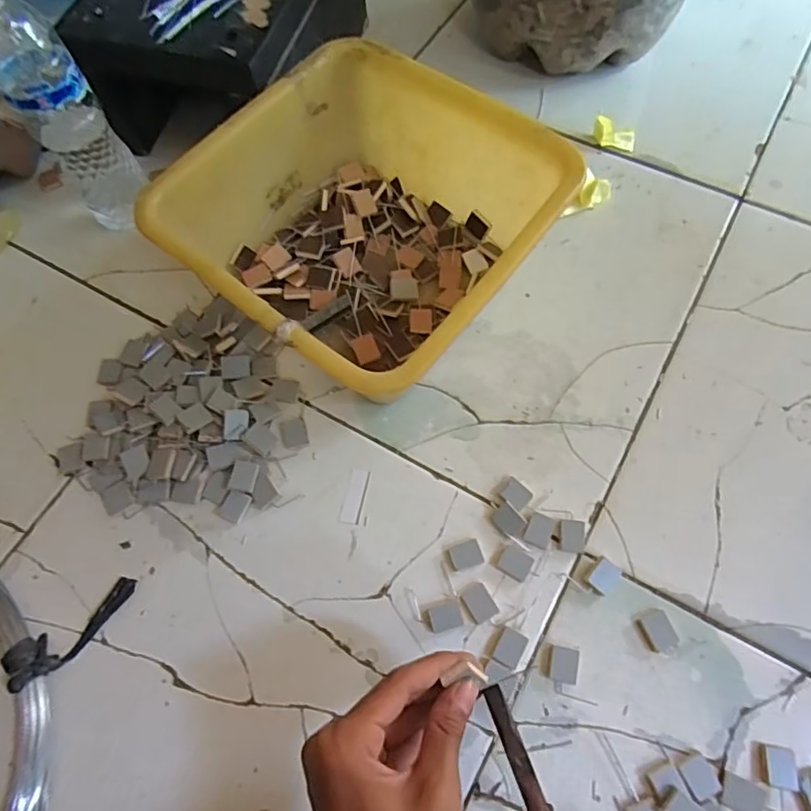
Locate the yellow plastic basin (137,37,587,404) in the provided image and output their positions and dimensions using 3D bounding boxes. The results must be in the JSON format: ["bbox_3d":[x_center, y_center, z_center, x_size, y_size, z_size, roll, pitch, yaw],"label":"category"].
[{"bbox_3d":[-0.033,-0.142,0.494,0.264,0.130,0.259,36,72,16],"label":"yellow plastic basin"}]

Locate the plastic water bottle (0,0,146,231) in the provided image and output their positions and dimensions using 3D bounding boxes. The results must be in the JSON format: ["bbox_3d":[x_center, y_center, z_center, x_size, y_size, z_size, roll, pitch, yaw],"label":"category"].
[{"bbox_3d":[-0.298,-0.254,0.500,0.060,0.228,0.065,-37,70,-12],"label":"plastic water bottle"}]

